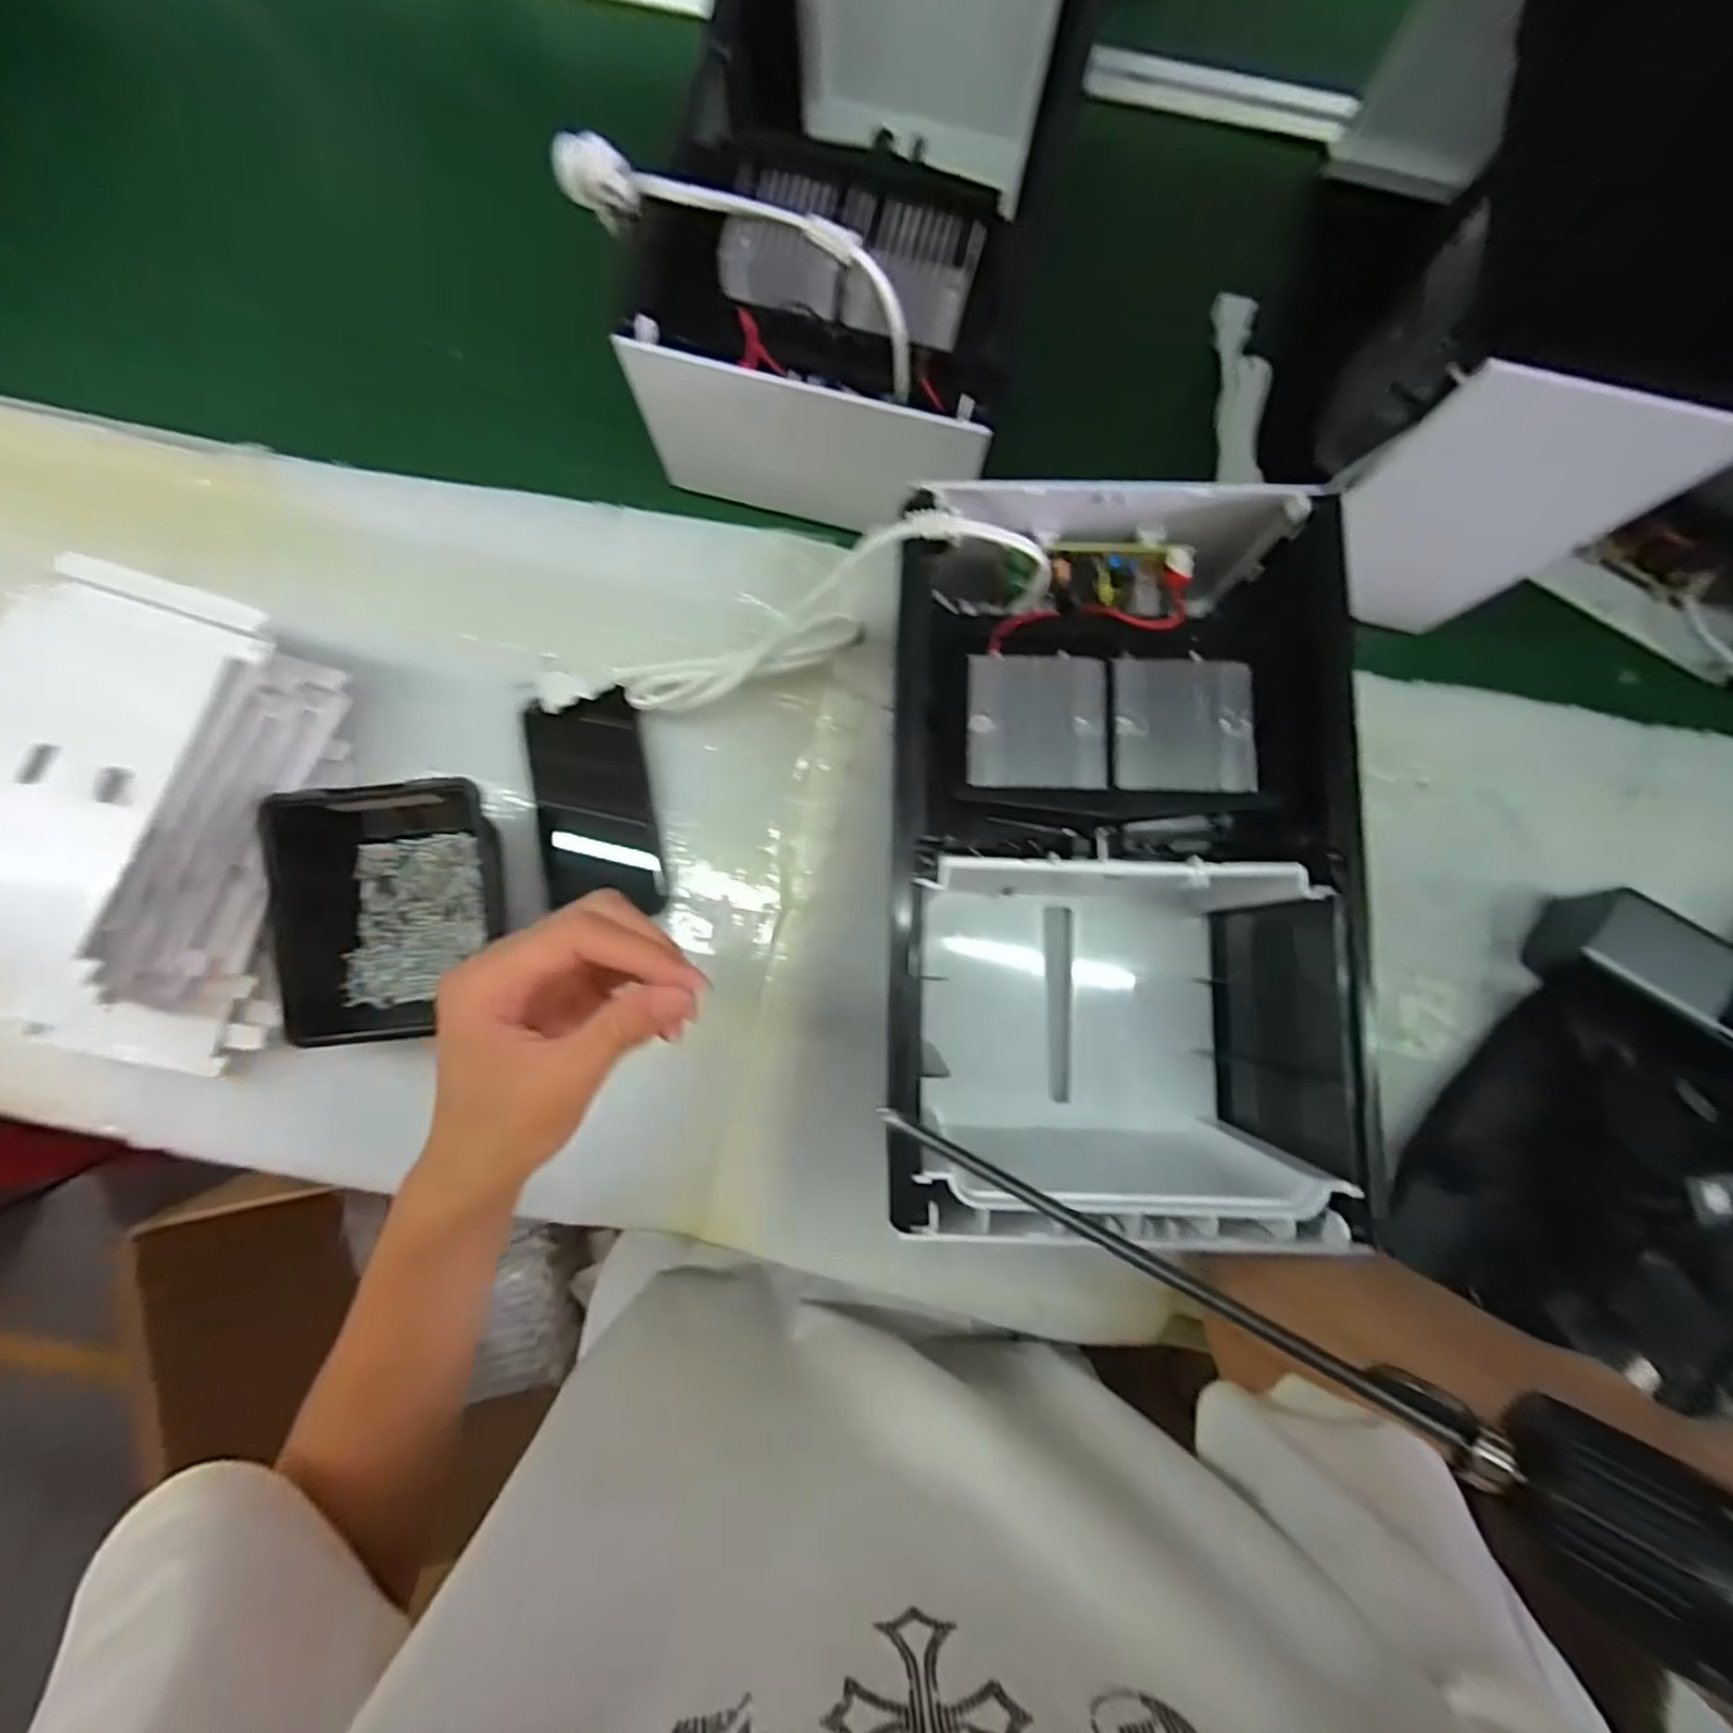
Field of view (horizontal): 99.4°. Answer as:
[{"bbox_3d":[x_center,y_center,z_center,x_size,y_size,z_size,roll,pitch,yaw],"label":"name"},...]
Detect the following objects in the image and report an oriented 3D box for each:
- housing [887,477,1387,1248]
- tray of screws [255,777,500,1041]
[{"bbox_3d":[0.116,-0.002,0.397,0.202,0.155,0.349,1,79,2],"label":"housing"},{"bbox_3d":[-0.263,0.027,0.421,0.111,0.067,0.137,-5,79,1],"label":"tray of screws"}]

